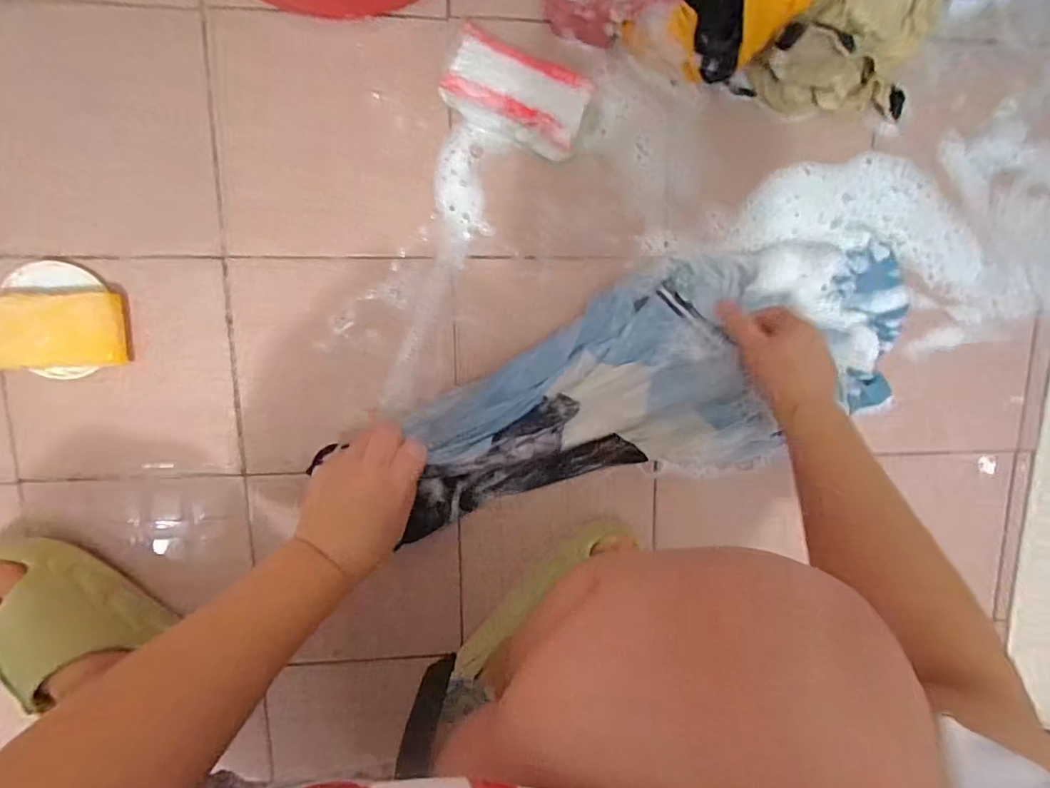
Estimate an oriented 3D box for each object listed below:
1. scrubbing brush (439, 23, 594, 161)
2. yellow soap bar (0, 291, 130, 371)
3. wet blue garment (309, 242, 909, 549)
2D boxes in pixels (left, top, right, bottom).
[{"bbox_3d":[-0.006,-0.260,0.450,0.119,0.035,0.064,21,96,-7],"label":"scrubbing brush"},{"bbox_3d":[-0.402,-0.054,0.443,0.098,0.023,0.062,-3,99,-4],"label":"yellow soap bar"},{"bbox_3d":[0.130,-0.010,0.490,0.511,0.045,0.200,-21,99,-4],"label":"wet blue garment"}]

